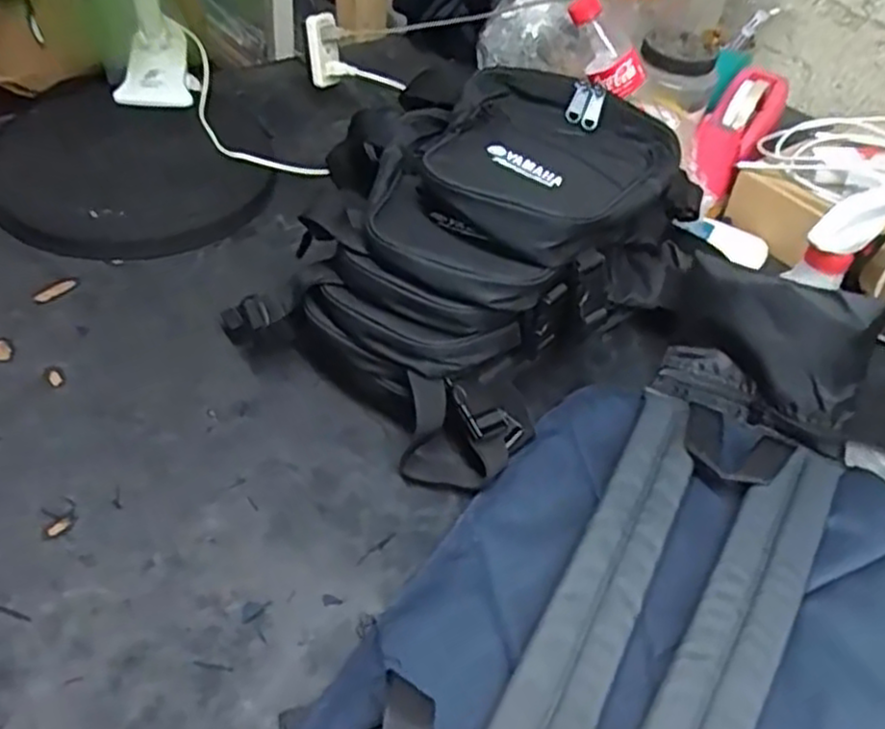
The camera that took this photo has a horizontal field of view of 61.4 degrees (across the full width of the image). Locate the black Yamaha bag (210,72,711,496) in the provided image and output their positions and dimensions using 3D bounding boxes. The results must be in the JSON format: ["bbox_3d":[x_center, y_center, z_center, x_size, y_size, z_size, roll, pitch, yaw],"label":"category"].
[{"bbox_3d":[0.057,-0.103,0.634,0.263,0.170,0.391,34,50,25],"label":"black Yamaha bag"}]

